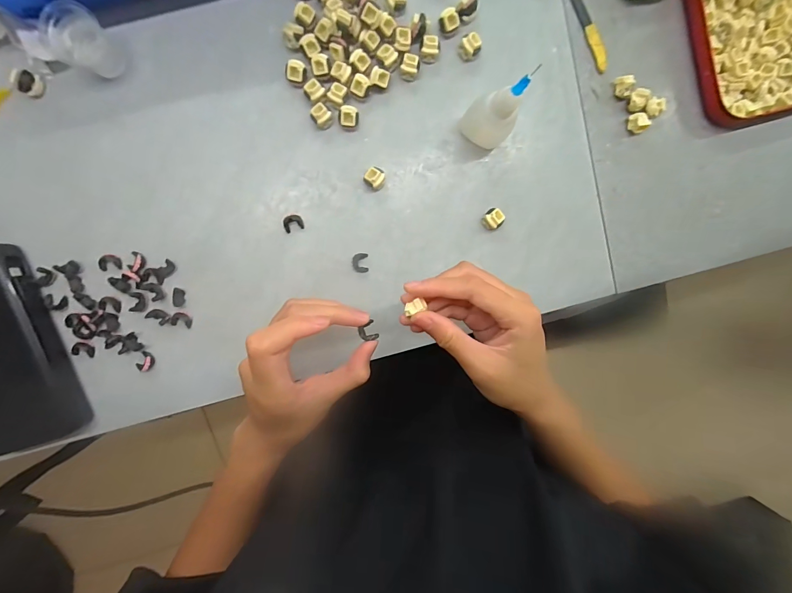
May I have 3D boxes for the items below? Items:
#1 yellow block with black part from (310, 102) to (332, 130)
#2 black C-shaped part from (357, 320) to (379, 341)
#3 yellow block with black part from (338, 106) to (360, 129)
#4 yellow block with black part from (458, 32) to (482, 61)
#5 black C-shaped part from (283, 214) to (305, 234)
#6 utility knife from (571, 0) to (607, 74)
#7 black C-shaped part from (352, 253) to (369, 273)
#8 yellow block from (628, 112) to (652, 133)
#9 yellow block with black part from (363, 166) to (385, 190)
[{"bbox_3d":[-0.059,-0.142,0.277,0.014,0.011,0.016,-41,97,2],"label":"yellow block with black part"},{"bbox_3d":[-0.019,0.025,0.247,0.012,0.007,0.013,-24,100,1],"label":"black C-shaped part"},{"bbox_3d":[-0.037,-0.142,0.278,0.016,0.013,0.014,-5,97,-2],"label":"yellow block with black part"},{"bbox_3d":[0.059,-0.198,0.277,0.015,0.011,0.014,-23,97,0],"label":"yellow block with black part"},{"bbox_3d":[-0.085,-0.061,0.289,0.015,0.007,0.013,-18,100,0],"label":"black C-shaped part"},{"bbox_3d":[0.156,-0.222,0.286,0.010,0.007,0.077,-26,97,1],"label":"utility knife"},{"bbox_3d":[-0.030,-0.028,0.297,0.013,0.004,0.016,-2,97,-2],"label":"black C-shaped part"},{"bbox_3d":[0.202,-0.145,0.292,0.012,0.013,0.015,-11,97,-1],"label":"yellow block"},{"bbox_3d":[-0.017,-0.096,0.286,0.017,0.014,0.016,36,94,-6],"label":"yellow block with black part"}]

